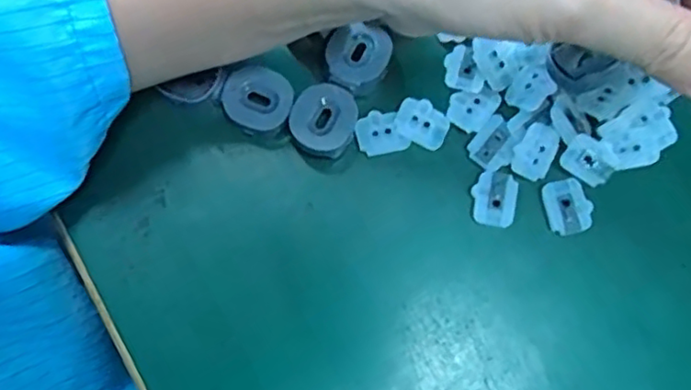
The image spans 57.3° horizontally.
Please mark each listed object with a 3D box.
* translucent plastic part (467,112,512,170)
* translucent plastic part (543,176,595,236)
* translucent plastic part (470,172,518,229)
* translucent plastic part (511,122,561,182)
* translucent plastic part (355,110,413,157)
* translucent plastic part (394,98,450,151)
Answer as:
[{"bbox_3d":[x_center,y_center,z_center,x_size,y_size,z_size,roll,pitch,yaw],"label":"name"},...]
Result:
[{"bbox_3d":[0.061,-0.021,0.256,0.016,0.004,0.021,42,82,7],"label":"translucent plastic part"},{"bbox_3d":[0.090,0.004,0.255,0.018,0.004,0.022,-13,79,-3],"label":"translucent plastic part"},{"bbox_3d":[0.060,0.002,0.255,0.018,0.004,0.022,8,79,1],"label":"translucent plastic part"},{"bbox_3d":[0.077,-0.018,0.254,0.016,0.006,0.021,27,80,5],"label":"translucent plastic part"},{"bbox_3d":[0.014,-0.025,0.258,0.020,0.004,0.017,-17,80,-4],"label":"translucent plastic part"},{"bbox_3d":[0.032,-0.030,0.257,0.022,0.004,0.016,29,80,5],"label":"translucent plastic part"}]

